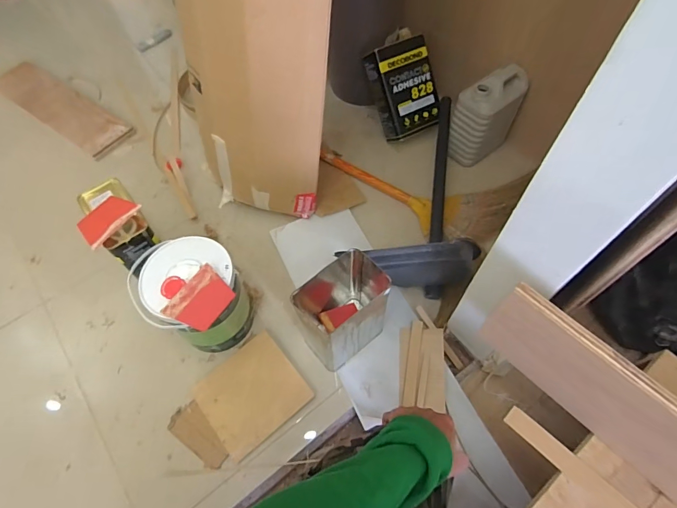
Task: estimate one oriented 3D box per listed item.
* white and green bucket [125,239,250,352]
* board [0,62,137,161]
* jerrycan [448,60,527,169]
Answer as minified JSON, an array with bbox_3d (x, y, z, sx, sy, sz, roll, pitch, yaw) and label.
[{"bbox_3d":[-0.293,0.096,0.844,0.196,0.238,0.172,-7,61,-1],"label":"white and green bucket"},{"bbox_3d":[-0.914,-0.488,1.315,0.582,0.023,0.165,31,58,19],"label":"board"},{"bbox_3d":[0.396,-0.372,1.070,0.169,0.216,0.106,-35,65,-15],"label":"jerrycan"}]

